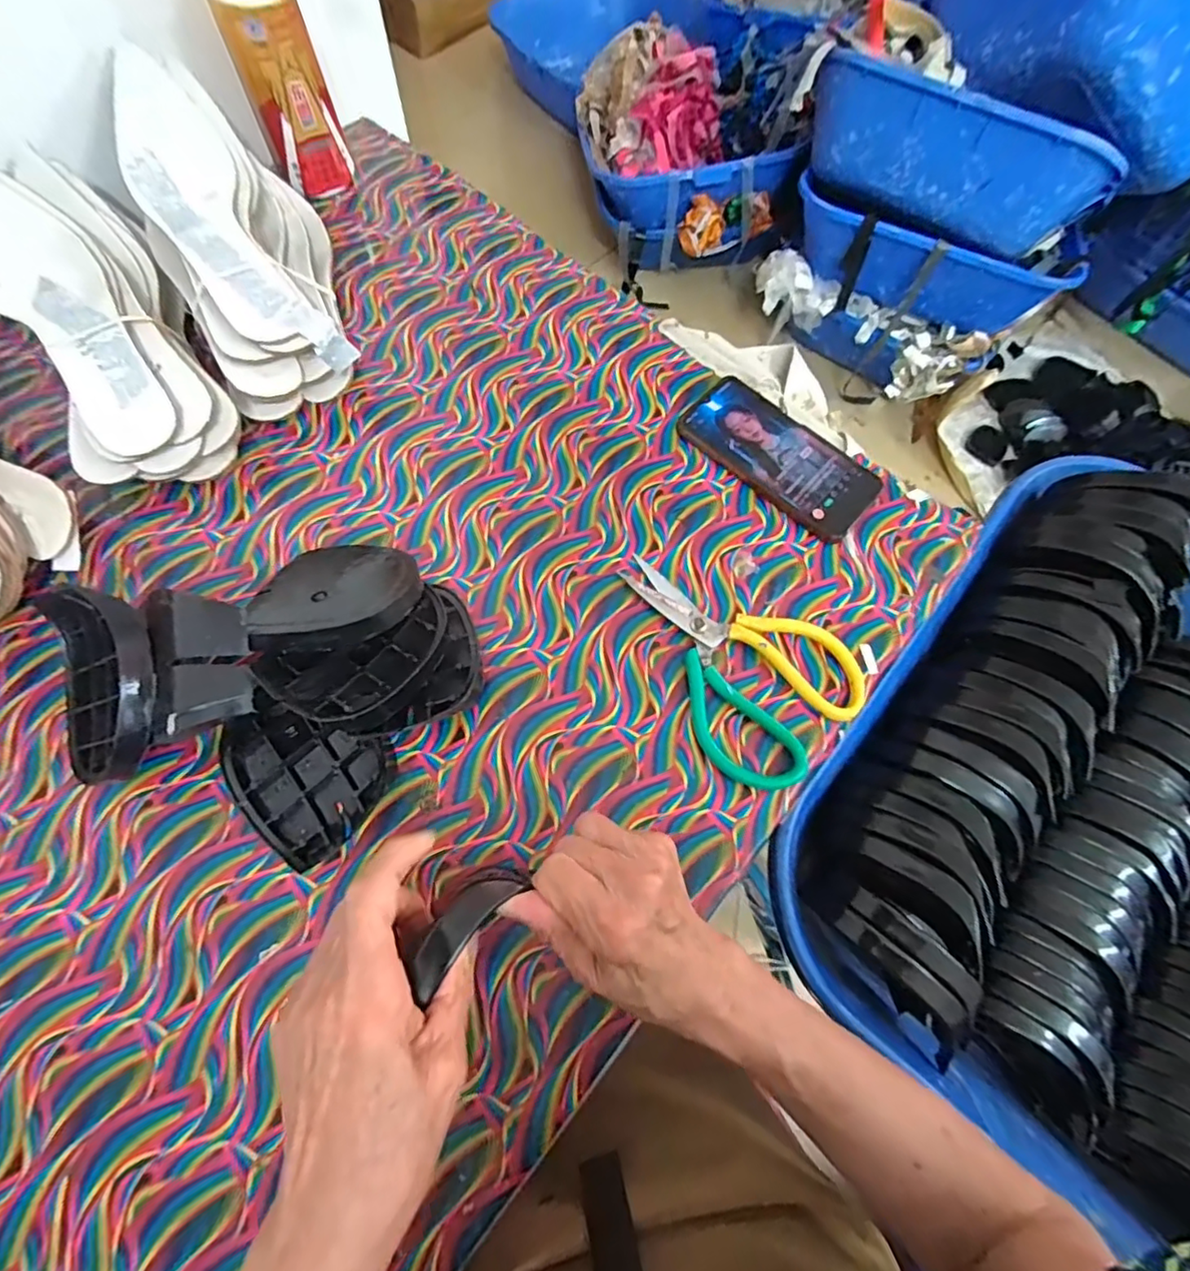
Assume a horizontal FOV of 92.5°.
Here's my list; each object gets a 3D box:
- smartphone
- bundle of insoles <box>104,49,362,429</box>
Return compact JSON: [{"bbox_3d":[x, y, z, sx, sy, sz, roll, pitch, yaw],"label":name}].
[{"bbox_3d":[0.150,-0.148,0.464,0.160,0.013,0.078,41,72,13],"label":"smartphone"},{"bbox_3d":[-0.289,-0.323,0.460,0.127,0.059,0.291,-24,84,-11],"label":"bundle of insoles"}]

